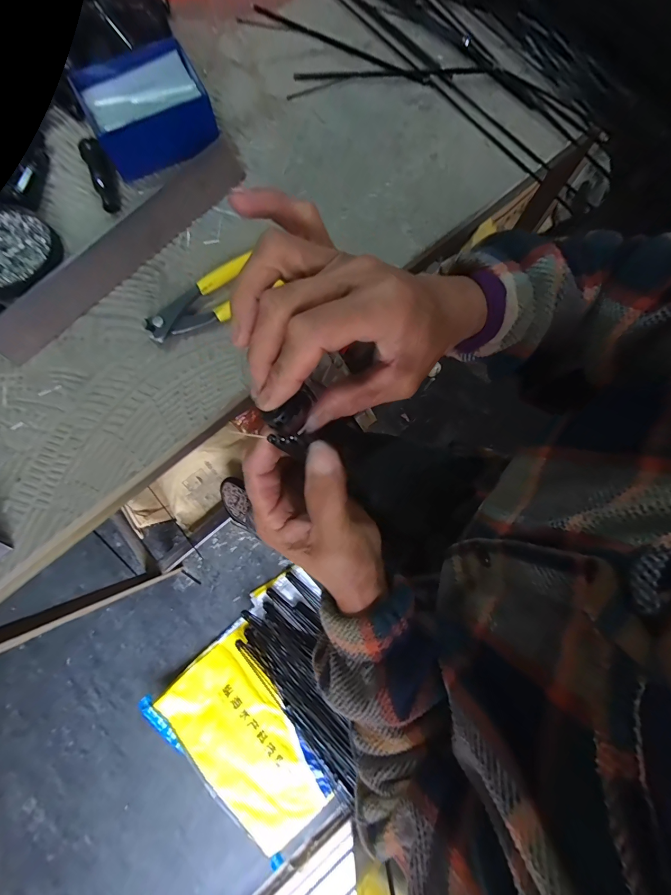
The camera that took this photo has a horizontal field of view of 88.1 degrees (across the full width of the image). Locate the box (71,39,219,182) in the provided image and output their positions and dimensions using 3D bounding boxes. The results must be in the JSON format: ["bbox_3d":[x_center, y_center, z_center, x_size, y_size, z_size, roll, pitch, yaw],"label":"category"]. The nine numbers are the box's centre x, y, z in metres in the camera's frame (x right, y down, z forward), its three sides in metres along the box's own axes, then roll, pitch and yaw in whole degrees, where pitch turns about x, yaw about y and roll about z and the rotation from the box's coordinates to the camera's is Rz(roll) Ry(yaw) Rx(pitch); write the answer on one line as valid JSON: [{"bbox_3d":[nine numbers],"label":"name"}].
[{"bbox_3d":[-0.181,-0.327,0.341,0.110,0.042,0.095,-29,80,-7],"label":"box"}]

